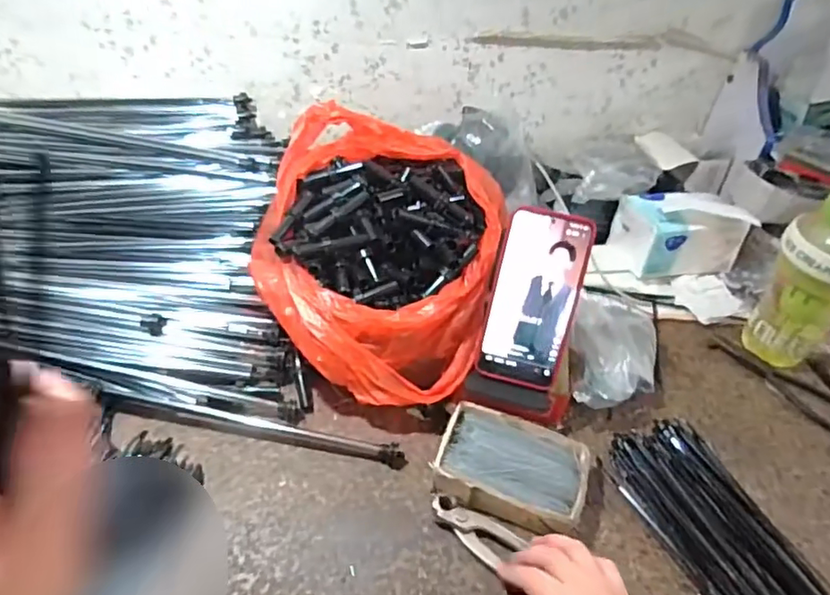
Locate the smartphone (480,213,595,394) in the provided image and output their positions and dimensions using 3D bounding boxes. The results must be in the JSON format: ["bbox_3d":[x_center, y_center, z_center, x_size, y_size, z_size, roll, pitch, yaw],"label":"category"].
[{"bbox_3d":[0.110,0.003,0.530,0.077,0.164,0.011,14,12,10],"label":"smartphone"}]

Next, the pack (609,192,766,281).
[{"bbox_3d":[0.353,-0.089,0.763,0.150,0.091,0.089,-4,42,-11],"label":"pack"}]

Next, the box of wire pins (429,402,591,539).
[{"bbox_3d":[0.086,0.157,0.520,0.129,0.036,0.093,18,43,13],"label":"box of wire pins"}]

